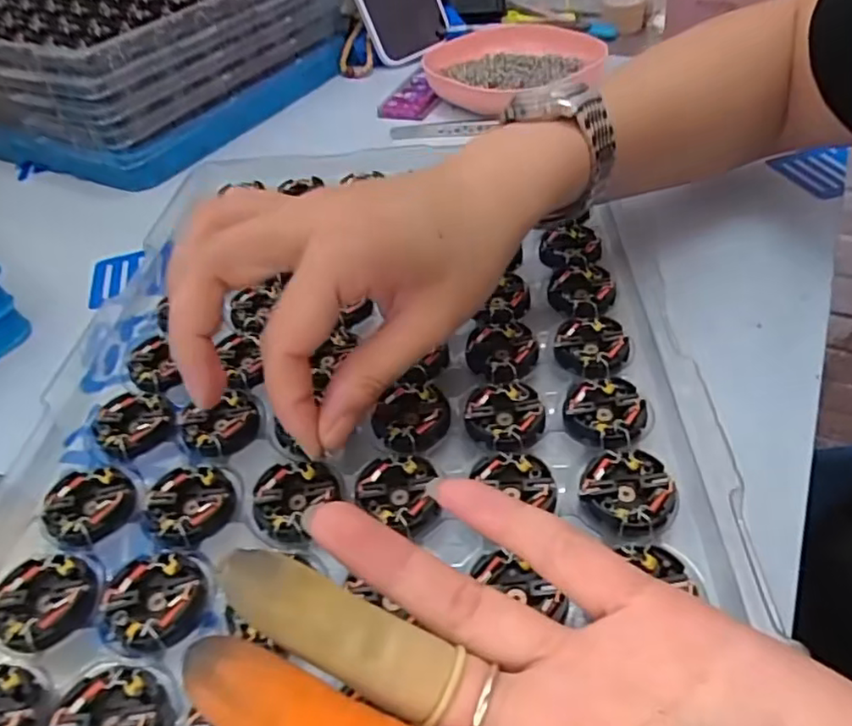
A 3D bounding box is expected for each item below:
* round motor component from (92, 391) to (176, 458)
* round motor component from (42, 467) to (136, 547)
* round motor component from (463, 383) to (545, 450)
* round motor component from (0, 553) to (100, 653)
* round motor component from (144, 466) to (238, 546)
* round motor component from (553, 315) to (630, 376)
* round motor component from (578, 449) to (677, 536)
[{"bbox_3d":[-0.125,0.026,0.266,0.030,0.007,0.033,-3,43,3],"label":"round motor component"},{"bbox_3d":[-0.129,0.054,0.237,0.030,0.007,0.030,-3,43,3],"label":"round motor component"},{"bbox_3d":[0.031,0.020,0.250,0.030,0.005,0.029,-3,43,3],"label":"round motor component"},{"bbox_3d":[-0.128,0.081,0.210,0.034,0.007,0.030,14,47,20],"label":"round motor component"},{"bbox_3d":[-0.089,0.053,0.233,0.030,0.005,0.031,-3,43,3],"label":"round motor component"},{"bbox_3d":[0.074,-0.009,0.275,0.029,0.007,0.030,-3,43,3],"label":"round motor component"},{"bbox_3d":[0.072,0.044,0.220,0.030,0.005,0.032,-3,43,3],"label":"round motor component"}]

